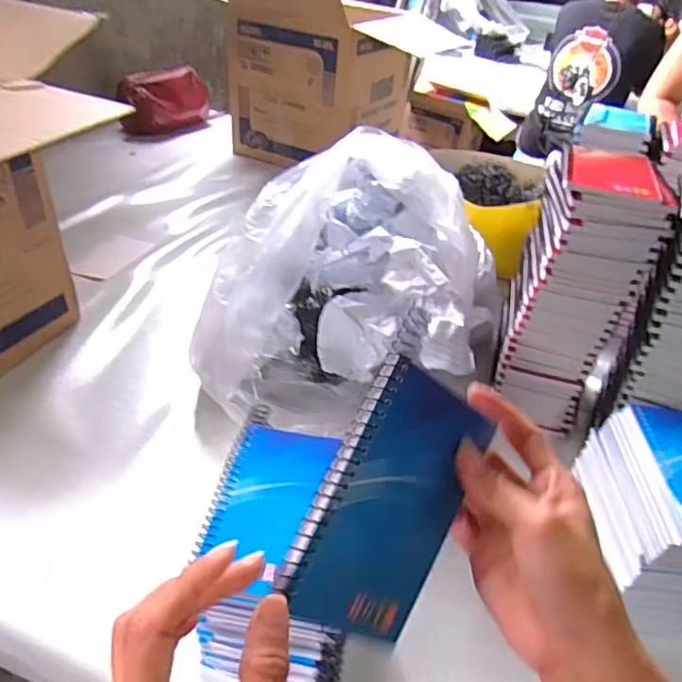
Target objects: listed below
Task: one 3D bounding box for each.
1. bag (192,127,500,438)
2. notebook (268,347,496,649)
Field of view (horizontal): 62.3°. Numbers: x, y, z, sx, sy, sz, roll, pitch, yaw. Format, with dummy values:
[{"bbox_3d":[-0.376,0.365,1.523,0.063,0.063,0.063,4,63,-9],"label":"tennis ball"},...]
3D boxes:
[{"bbox_3d":[0.006,-0.081,0.638,0.272,0.204,0.329,7,37,3],"label":"bag"},{"bbox_3d":[0.026,0.080,0.280,0.008,0.082,0.127,12,70,60],"label":"notebook"}]

